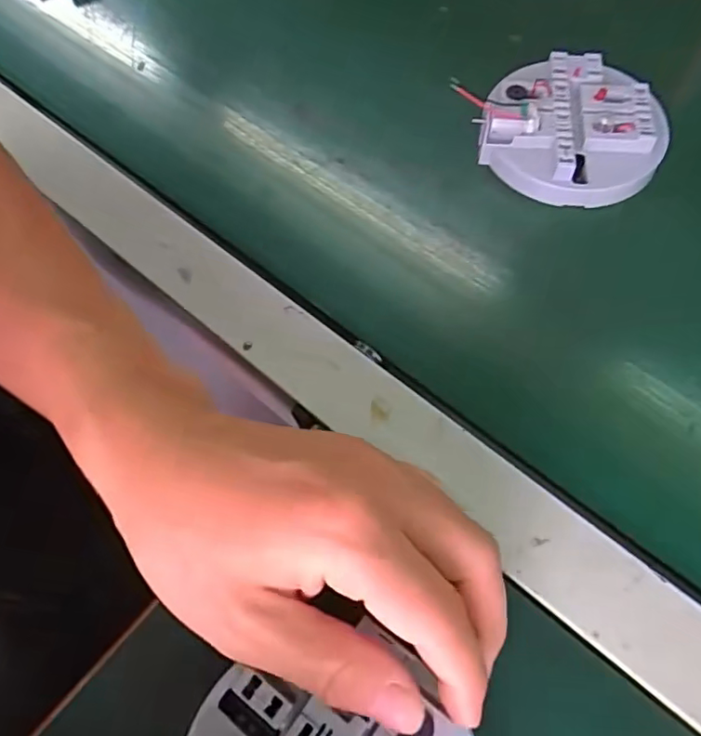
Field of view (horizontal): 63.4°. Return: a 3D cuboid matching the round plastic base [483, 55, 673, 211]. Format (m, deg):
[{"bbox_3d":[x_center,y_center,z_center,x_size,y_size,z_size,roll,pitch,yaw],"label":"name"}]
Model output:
[{"bbox_3d":[0.130,-0.141,0.330,0.098,0.027,0.096,0,64,1],"label":"round plastic base"}]

